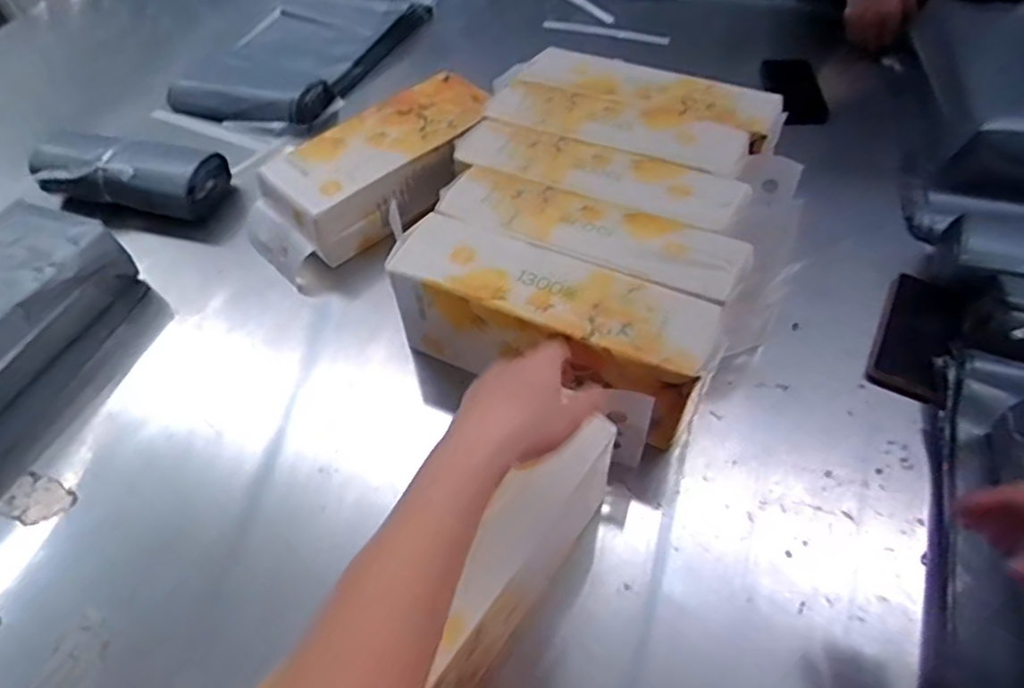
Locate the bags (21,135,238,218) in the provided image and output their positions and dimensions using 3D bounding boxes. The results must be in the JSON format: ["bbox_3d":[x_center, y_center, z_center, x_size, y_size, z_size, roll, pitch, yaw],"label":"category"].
[{"bbox_3d":[-0.515,-0.221,0.880,0.243,0.080,0.091,8,52,10],"label":"bags"}]

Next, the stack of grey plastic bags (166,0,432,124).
[{"bbox_3d":[-0.353,-0.508,1.115,0.275,0.068,0.433,18,55,17],"label":"stack of grey plastic bags"}]

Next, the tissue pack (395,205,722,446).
[{"bbox_3d":[0.037,-0.019,0.638,0.309,0.122,0.098,18,55,20],"label":"tissue pack"}]

